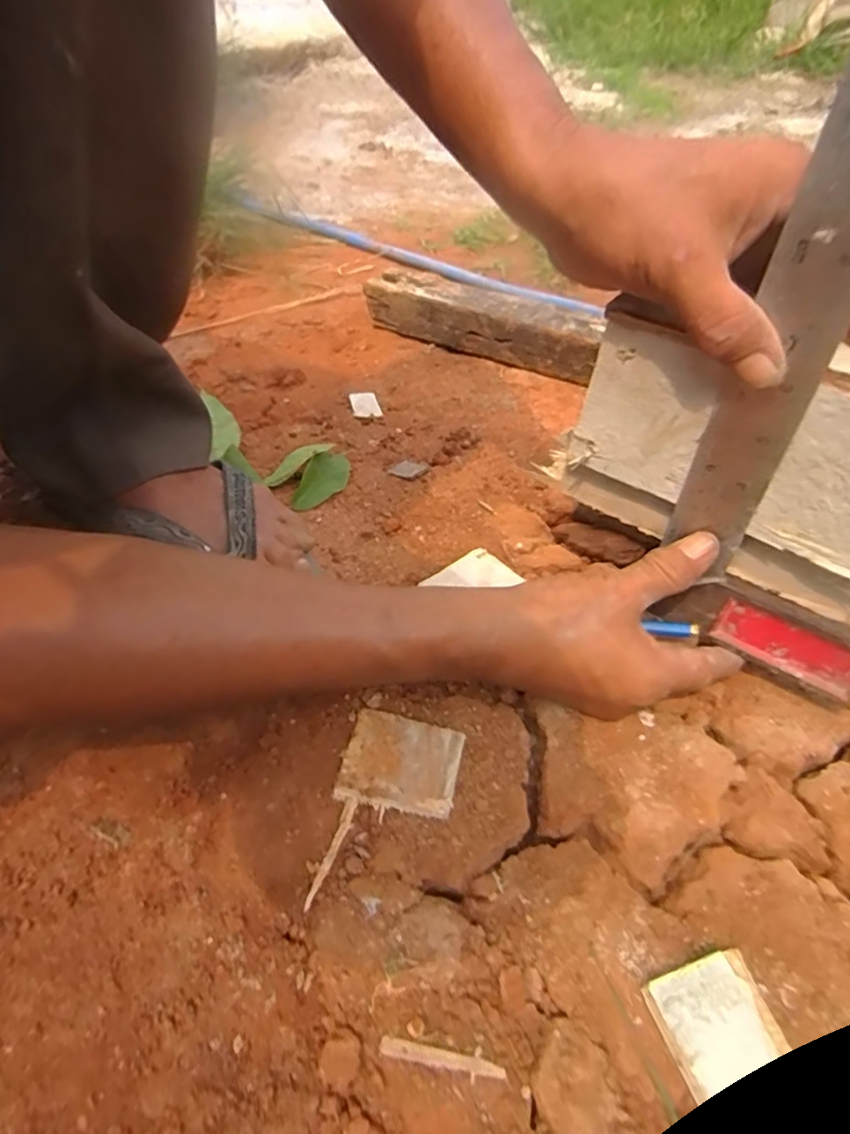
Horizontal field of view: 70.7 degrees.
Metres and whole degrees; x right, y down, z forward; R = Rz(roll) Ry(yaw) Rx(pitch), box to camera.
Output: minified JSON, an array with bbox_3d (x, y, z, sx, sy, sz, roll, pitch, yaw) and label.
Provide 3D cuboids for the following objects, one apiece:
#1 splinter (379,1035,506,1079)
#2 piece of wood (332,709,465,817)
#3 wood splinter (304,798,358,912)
[{"bbox_3d":[0.006,0.181,0.222,0.046,0.004,0.006,7,48,6],"label":"splinter"},{"bbox_3d":[-0.013,0.101,0.309,0.059,0.009,0.048,9,48,8],"label":"piece of wood"},{"bbox_3d":[-0.043,0.131,0.277,0.006,0.004,0.051,13,49,12],"label":"wood splinter"}]

